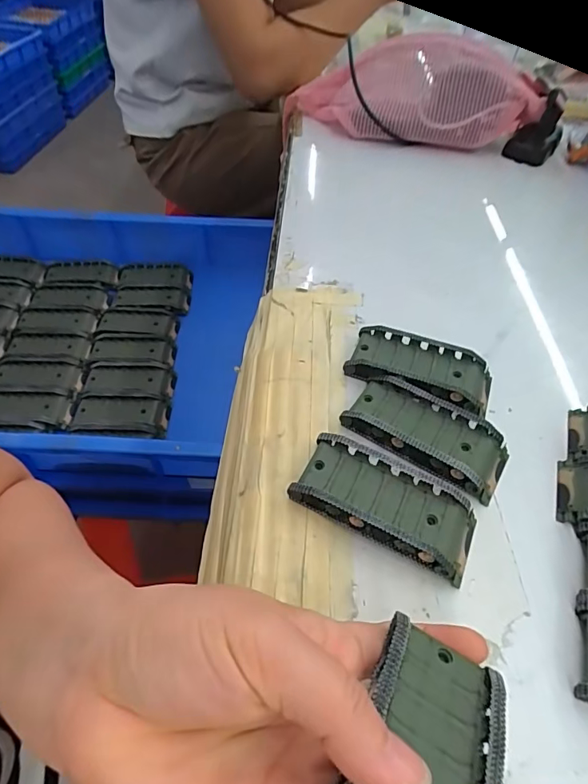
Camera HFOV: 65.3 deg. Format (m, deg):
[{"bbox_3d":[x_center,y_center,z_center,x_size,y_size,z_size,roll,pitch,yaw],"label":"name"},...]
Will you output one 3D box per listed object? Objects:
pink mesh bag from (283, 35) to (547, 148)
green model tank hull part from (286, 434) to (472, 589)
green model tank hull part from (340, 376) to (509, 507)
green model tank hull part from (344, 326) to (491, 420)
[{"bbox_3d":[0.146,-0.376,0.575,0.294,0.102,0.137,-1,50,-6],"label":"pink mesh bag"},{"bbox_3d":[0.051,0.059,0.249,0.095,0.021,0.046,23,52,14],"label":"green model tank hull part"},{"bbox_3d":[0.083,0.024,0.284,0.096,0.016,0.051,27,53,18],"label":"green model tank hull part"},{"bbox_3d":[0.088,-0.015,0.318,0.096,0.017,0.049,19,51,11],"label":"green model tank hull part"}]

